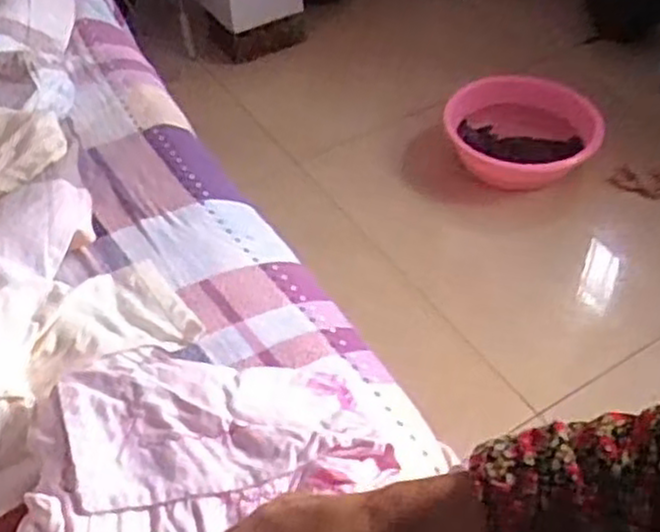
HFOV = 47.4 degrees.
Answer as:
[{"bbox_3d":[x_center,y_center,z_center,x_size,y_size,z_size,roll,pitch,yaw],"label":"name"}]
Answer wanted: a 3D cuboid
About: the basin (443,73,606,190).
[{"bbox_3d":[0.414,-0.309,1.659,0.302,0.112,0.316,-1,47,1],"label":"basin"}]

